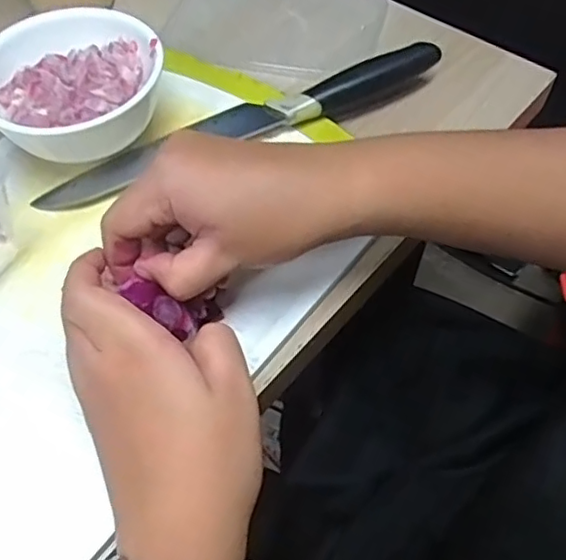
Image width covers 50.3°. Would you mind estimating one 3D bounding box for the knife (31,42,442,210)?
[{"bbox_3d":[-0.025,-0.113,0.413,0.290,0.031,0.041,-21,60,-15],"label":"knife"}]

